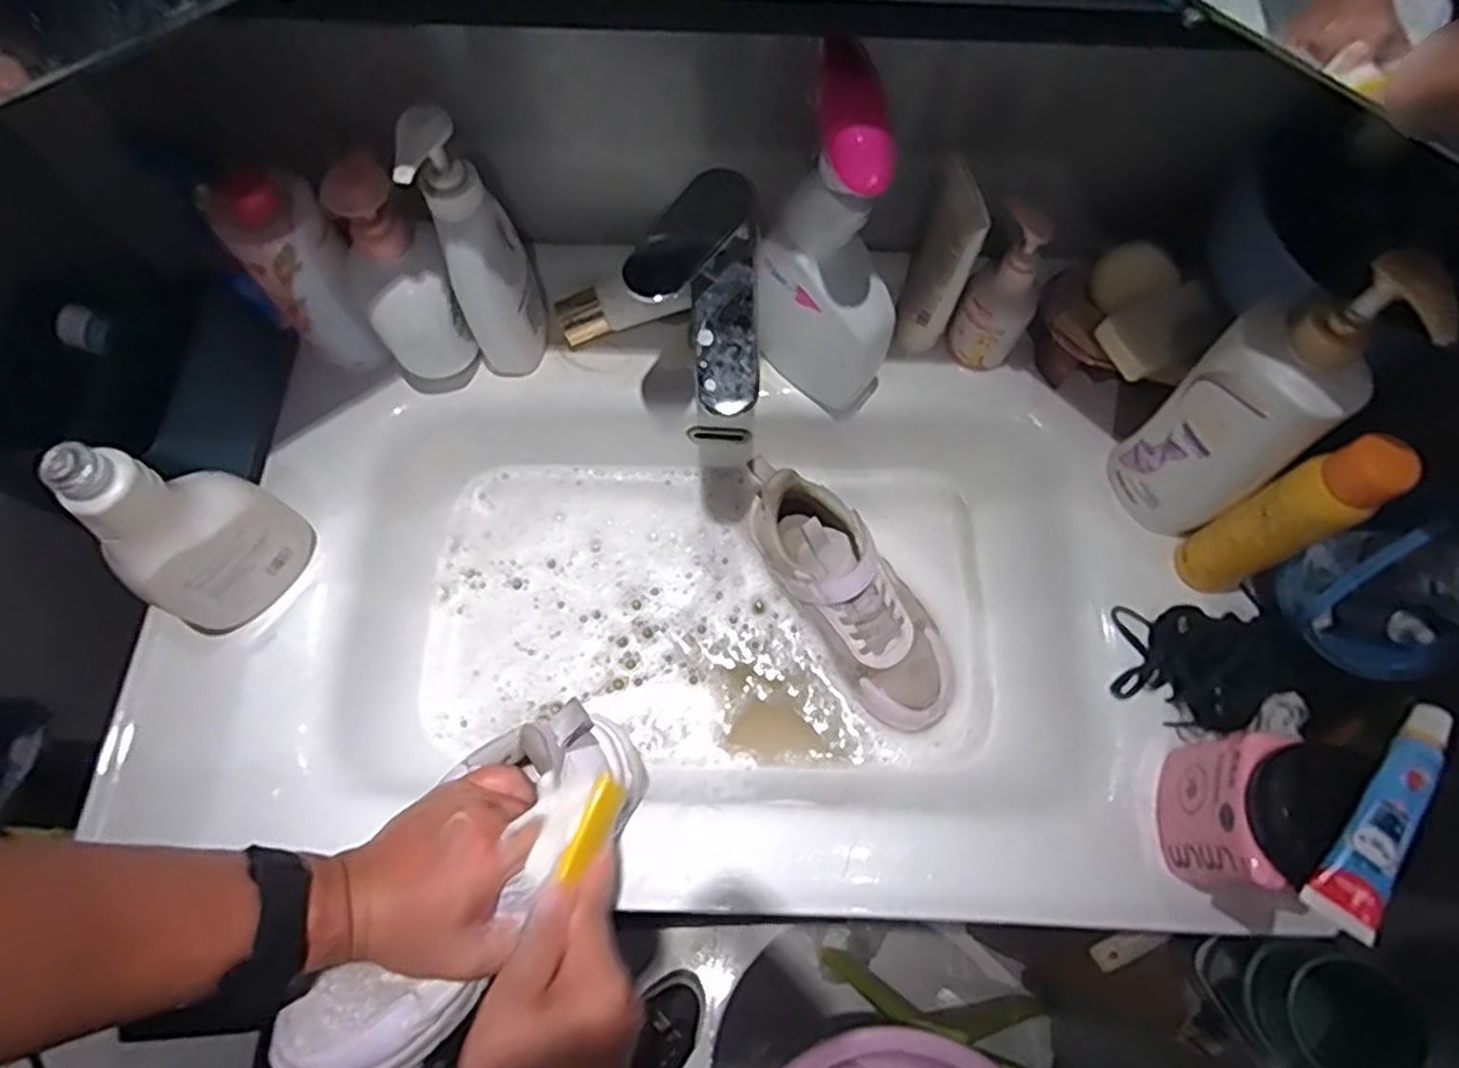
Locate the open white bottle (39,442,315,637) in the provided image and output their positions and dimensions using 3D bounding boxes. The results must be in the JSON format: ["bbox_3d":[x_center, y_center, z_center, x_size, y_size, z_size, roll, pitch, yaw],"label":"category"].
[{"bbox_3d":[-0.339,0.001,0.471,0.044,0.176,0.094,26,71,9],"label":"open white bottle"}]

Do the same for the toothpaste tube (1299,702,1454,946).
[{"bbox_3d":[0.337,0.143,0.384,0.030,0.019,0.123,39,74,13],"label":"toothpaste tube"}]

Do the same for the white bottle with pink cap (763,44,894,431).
[{"bbox_3d":[0.071,-0.176,0.504,0.061,0.261,0.091,-36,74,-13],"label":"white bottle with pink cap"}]

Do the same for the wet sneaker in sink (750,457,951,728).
[{"bbox_3d":[0.095,0.044,0.613,0.083,0.076,0.243,-35,73,-12],"label":"wet sneaker in sink"}]

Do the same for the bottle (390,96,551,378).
[{"bbox_3d":[-0.170,-0.193,0.527,0.066,0.217,0.043,-23,71,-9],"label":"bottle"}]

